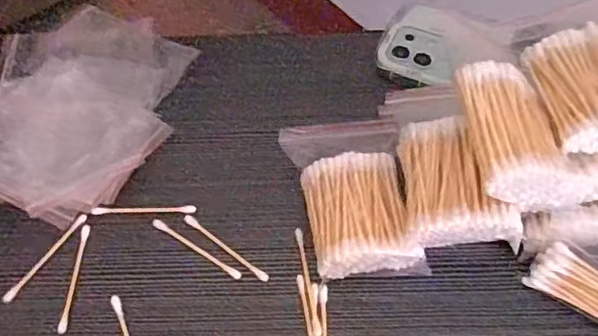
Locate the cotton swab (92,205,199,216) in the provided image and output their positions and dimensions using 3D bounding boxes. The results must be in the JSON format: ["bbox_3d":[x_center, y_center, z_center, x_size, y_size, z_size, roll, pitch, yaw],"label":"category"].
[{"bbox_3d":[-0.104,0.028,0.383,0.068,0.006,0.007,-3,61,1],"label":"cotton swab"}]

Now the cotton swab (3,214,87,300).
[{"bbox_3d":[-0.161,0.057,0.365,0.005,0.004,0.069,31,67,17],"label":"cotton swab"}]

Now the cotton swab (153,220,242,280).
[{"bbox_3d":[-0.066,0.051,0.367,0.069,0.004,0.006,29,66,17],"label":"cotton swab"}]

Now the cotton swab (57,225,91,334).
[{"bbox_3d":[-0.142,0.068,0.360,0.005,0.004,0.070,1,61,3],"label":"cotton swab"}]

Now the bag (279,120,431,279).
[{"bbox_3d":[0.033,0.018,0.367,0.075,0.038,0.109,-7,61,-2],"label":"bag"}]

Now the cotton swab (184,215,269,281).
[{"bbox_3d":[-0.047,0.050,0.366,0.070,0.007,0.006,33,67,18],"label":"cotton swab"}]

